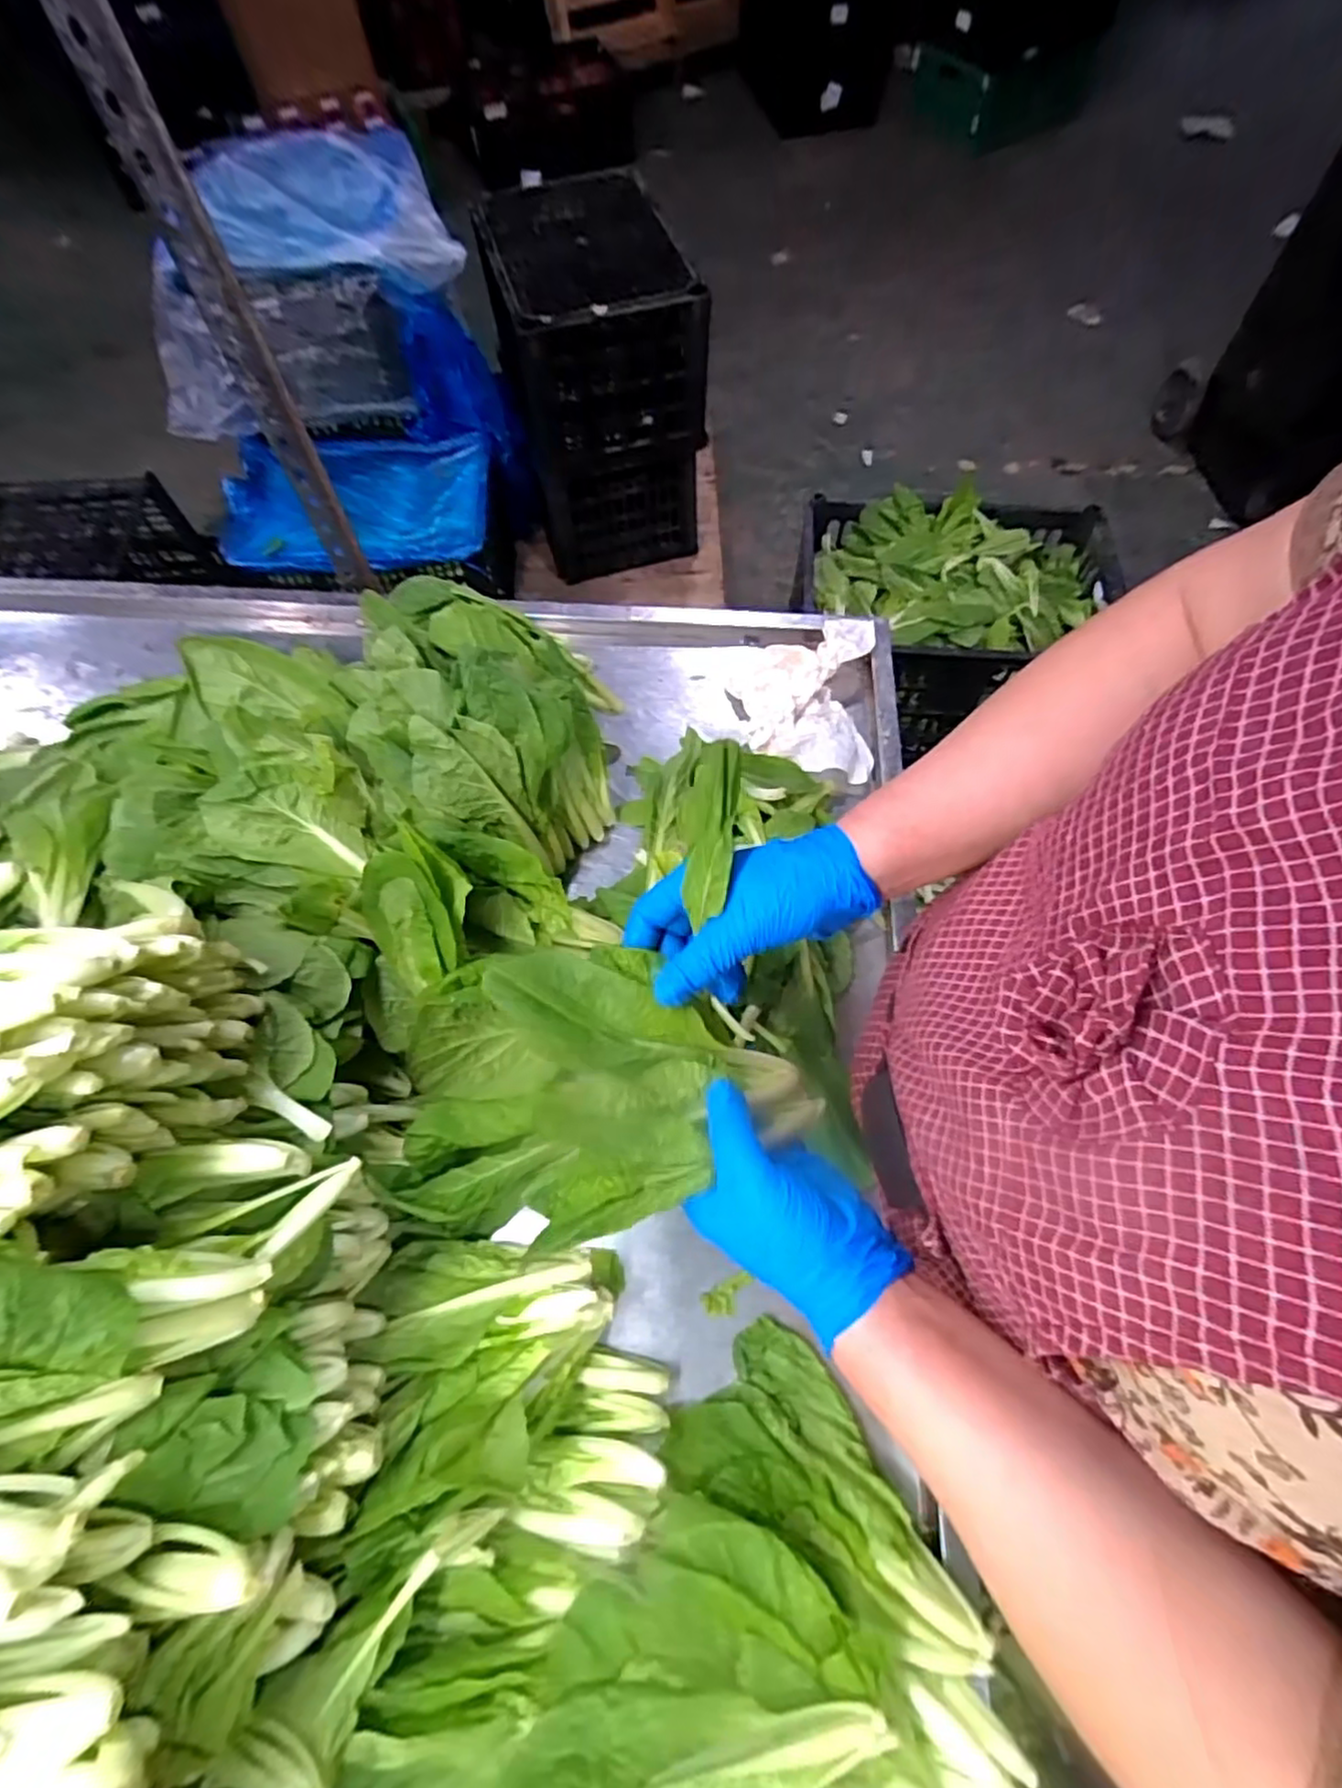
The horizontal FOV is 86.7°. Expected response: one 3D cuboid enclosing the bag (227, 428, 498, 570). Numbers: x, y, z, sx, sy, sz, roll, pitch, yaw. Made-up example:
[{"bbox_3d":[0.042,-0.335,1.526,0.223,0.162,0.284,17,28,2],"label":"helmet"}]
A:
[{"bbox_3d":[-0.564,-0.706,1.274,0.471,0.083,0.276,-8,66,-3],"label":"bag"}]

